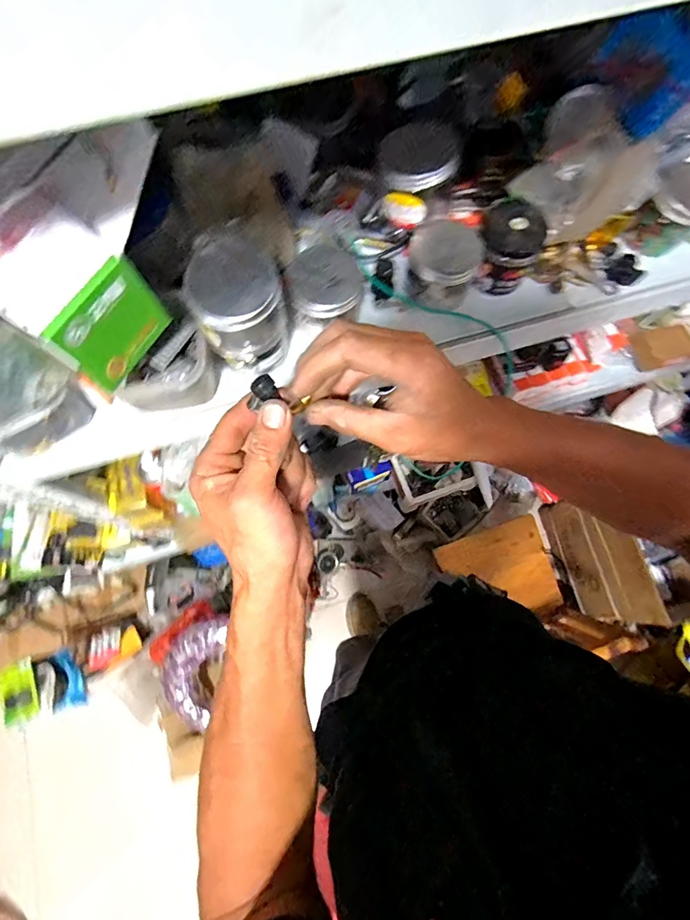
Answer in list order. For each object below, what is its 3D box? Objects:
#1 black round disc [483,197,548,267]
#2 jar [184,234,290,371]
[{"bbox_3d":[0.195,-0.263,0.482,0.070,0.029,0.069,0,73,0],"label":"black round disc"},{"bbox_3d":[-0.107,-0.151,0.435,0.082,0.114,0.083,0,73,0],"label":"jar"}]

